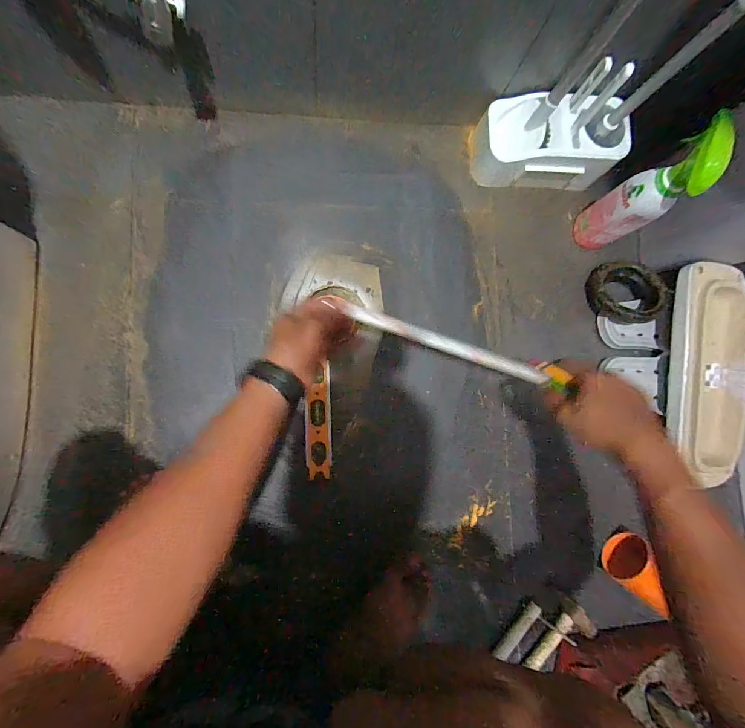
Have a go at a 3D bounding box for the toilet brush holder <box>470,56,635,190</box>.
[{"bbox_3d":[0.295,-0.367,0.575,0.243,0.160,0.108,4,85,-4],"label":"toilet brush holder"}]

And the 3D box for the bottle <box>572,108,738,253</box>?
[{"bbox_3d":[0.409,-0.251,0.543,0.073,0.229,0.081,-31,88,-6],"label":"bottle"}]

